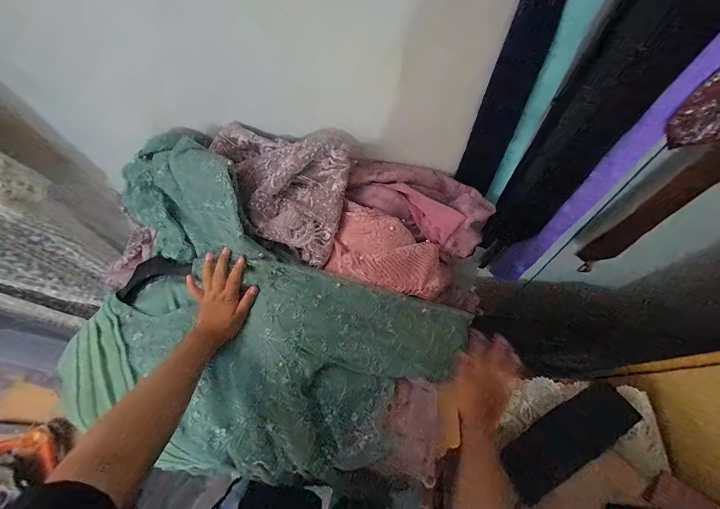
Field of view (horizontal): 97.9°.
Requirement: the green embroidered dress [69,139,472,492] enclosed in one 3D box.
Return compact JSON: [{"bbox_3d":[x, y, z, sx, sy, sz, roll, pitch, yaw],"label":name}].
[{"bbox_3d":[-0.167,0.122,0.456,0.591,0.249,0.375,20,66,11],"label":"green embroidered dress"}]

